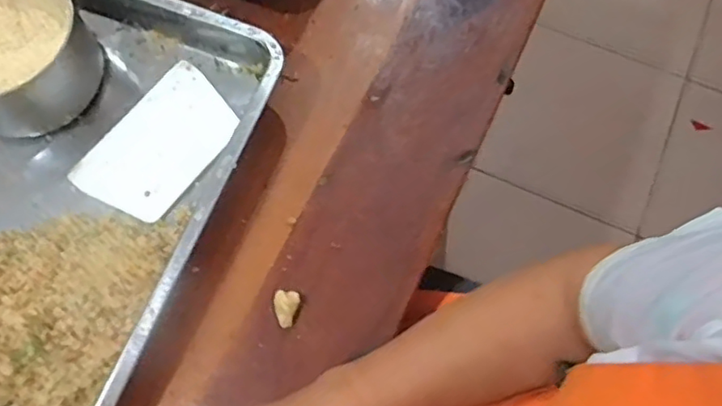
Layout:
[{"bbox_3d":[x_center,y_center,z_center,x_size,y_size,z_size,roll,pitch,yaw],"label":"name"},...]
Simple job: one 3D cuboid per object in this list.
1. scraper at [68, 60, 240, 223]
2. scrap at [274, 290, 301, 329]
[{"bbox_3d":[-0.184,-0.055,0.562,0.095,0.004,0.147,37,75,13],"label":"scraper"},{"bbox_3d":[-0.061,0.089,0.510,0.020,0.014,0.030,-3,69,-1],"label":"scrap"}]

